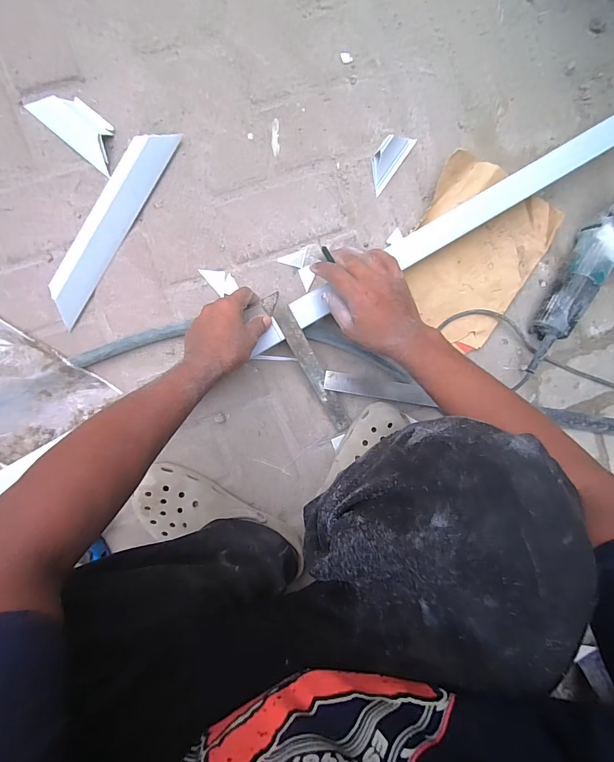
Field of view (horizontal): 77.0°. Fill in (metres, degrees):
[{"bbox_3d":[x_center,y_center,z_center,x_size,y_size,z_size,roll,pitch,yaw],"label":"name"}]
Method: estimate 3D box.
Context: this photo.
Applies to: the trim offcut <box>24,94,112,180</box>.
[{"bbox_3d":[-0.328,-0.367,0.554,0.130,0.009,0.059,39,91,-8],"label":"trim offcut"}]

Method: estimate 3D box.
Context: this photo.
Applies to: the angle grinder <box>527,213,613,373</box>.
[{"bbox_3d":[0.451,-0.156,0.619,0.086,0.091,0.314,25,93,-8],"label":"angle grinder"}]

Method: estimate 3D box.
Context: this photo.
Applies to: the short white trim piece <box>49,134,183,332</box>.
[{"bbox_3d":[-0.297,-0.235,0.569,0.063,0.016,0.310,30,93,-8],"label":"short white trim piece"}]

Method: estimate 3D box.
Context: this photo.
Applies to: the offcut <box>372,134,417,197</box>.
[{"bbox_3d":[0.129,-0.348,0.600,0.042,0.026,0.099,37,92,-8],"label":"offcut"}]

